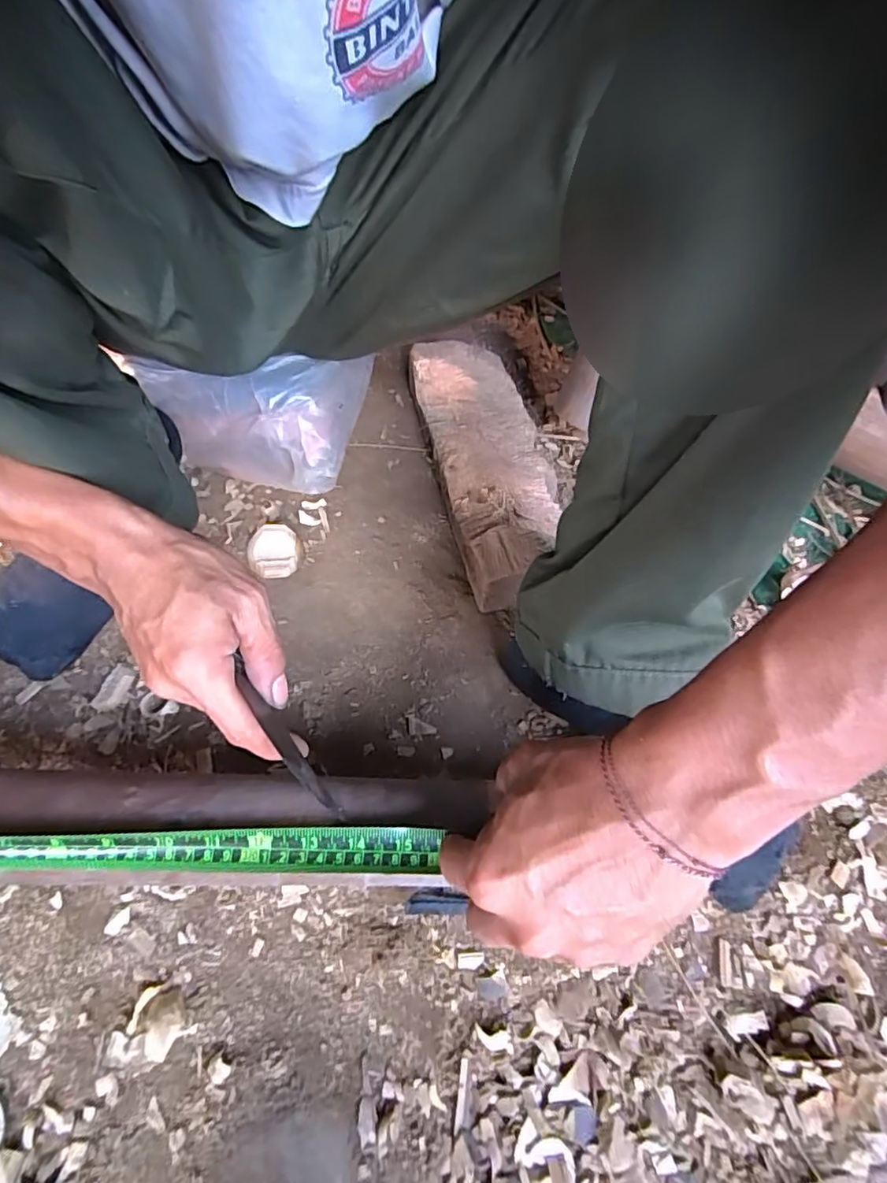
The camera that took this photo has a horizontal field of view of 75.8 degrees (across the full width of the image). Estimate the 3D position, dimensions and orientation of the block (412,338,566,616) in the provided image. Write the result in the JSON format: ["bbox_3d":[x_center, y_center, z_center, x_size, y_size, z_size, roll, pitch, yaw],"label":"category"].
[{"bbox_3d":[0.048,-0.120,0.531,0.107,0.056,0.285,-12,58,-7],"label":"block"}]

